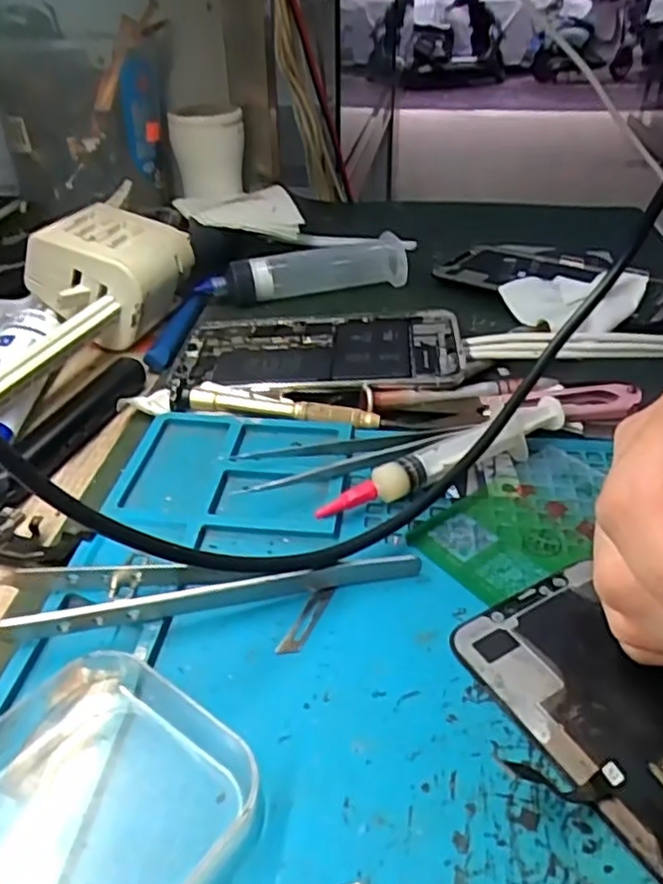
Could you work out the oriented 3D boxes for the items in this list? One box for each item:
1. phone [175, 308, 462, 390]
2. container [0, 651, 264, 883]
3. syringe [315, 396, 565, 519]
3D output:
[{"bbox_3d":[-0.006,-0.046,0.341,0.143,0.010,0.072,1,36,2],"label":"phone"},{"bbox_3d":[-0.058,0.082,0.163,0.071,0.023,0.066,28,44,33],"label":"container"},{"bbox_3d":[0.046,0.006,0.265,0.112,0.016,0.014,-19,40,-24],"label":"syringe"}]

